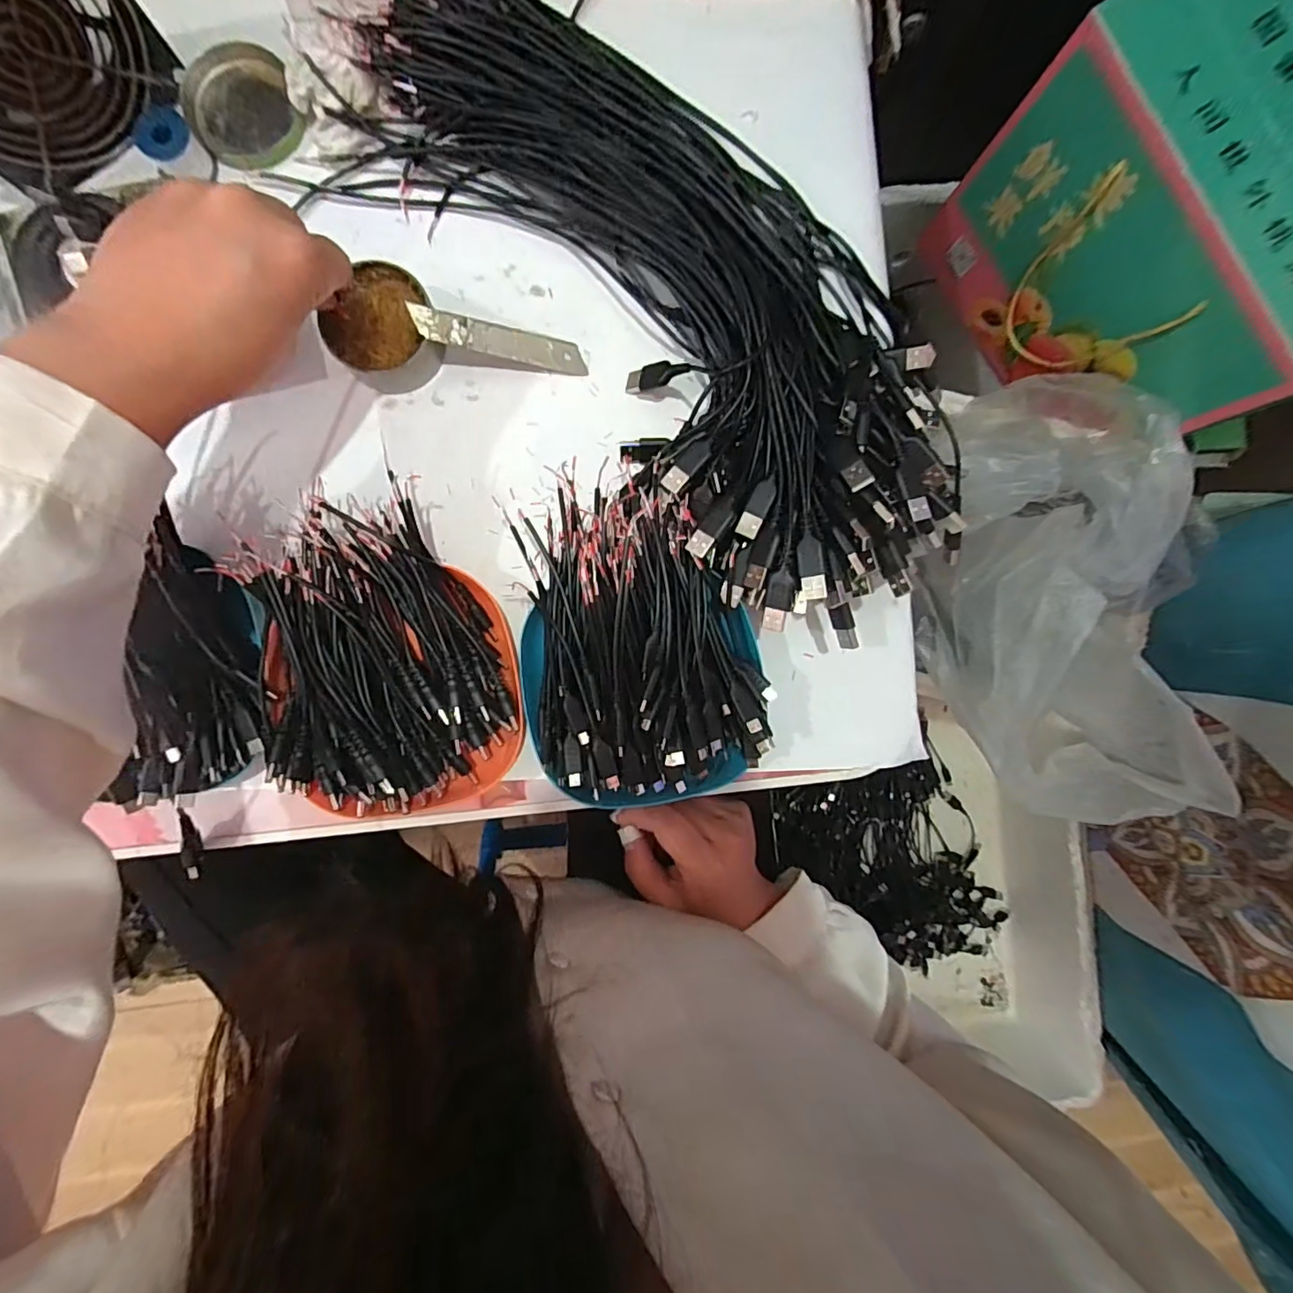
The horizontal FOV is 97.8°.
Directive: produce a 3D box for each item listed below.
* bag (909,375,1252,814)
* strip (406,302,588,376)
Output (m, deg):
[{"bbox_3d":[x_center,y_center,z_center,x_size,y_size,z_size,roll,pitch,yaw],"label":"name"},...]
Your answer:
[{"bbox_3d":[0.283,-0.036,0.405,0.115,0.172,0.328,-9,92,-3],"label":"bag"},{"bbox_3d":[-0.086,-0.183,0.339,0.101,0.005,0.018,4,101,-21],"label":"strip"}]

